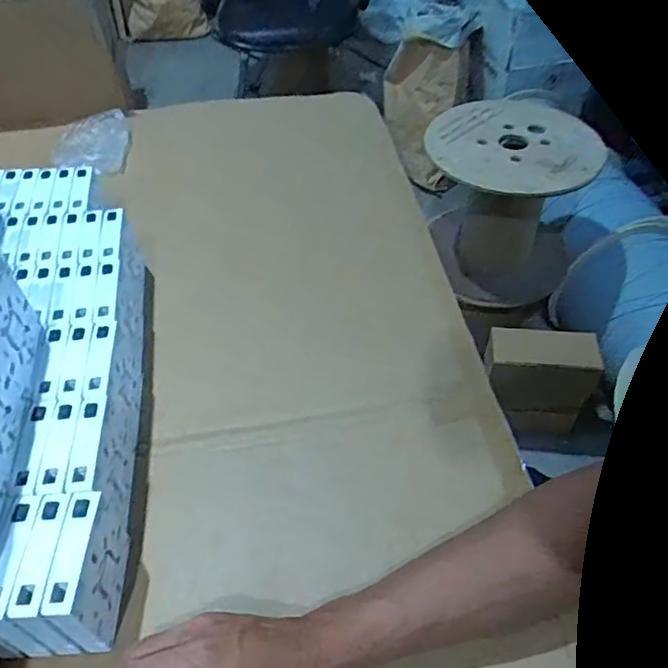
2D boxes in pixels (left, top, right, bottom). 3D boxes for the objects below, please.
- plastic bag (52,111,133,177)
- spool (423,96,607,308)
[{"bbox_3d":[-0.356,-0.280,0.866,0.110,0.032,0.114,-3,48,-1],"label":"plastic bag"},{"bbox_3d":[0.368,-0.282,1.306,0.342,0.333,0.326,6,49,7],"label":"spool"}]

